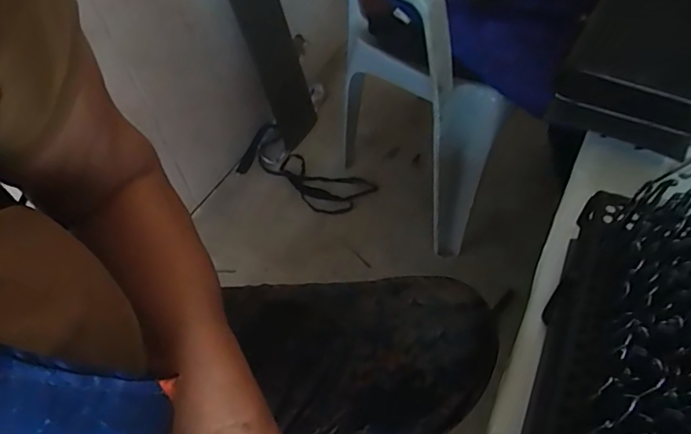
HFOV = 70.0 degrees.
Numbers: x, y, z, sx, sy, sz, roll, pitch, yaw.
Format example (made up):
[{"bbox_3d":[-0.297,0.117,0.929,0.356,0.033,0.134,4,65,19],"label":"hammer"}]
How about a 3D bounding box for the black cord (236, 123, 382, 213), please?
[{"bbox_3d":[-0.113,-0.110,1.270,0.371,0.043,0.160,29,60,24],"label":"black cord"}]

